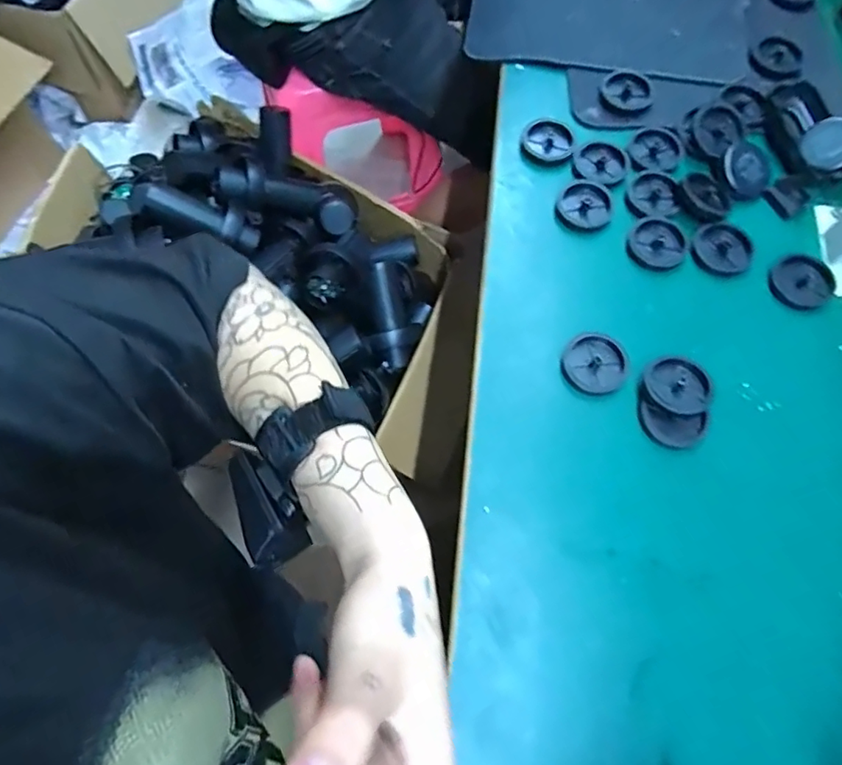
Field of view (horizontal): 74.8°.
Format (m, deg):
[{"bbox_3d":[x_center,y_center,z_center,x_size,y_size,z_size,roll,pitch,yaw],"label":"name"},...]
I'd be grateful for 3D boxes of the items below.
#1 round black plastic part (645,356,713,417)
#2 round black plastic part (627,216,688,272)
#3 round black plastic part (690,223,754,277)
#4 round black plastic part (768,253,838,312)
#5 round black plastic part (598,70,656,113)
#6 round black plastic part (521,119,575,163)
[{"bbox_3d":[0.203,0.003,0.436,0.046,0.011,0.050,-39,65,-4],"label":"round black plastic part"},{"bbox_3d":[0.214,-0.126,0.499,0.051,0.007,0.053,0,68,-1],"label":"round black plastic part"},{"bbox_3d":[0.272,-0.120,0.496,0.051,0.007,0.051,0,68,-1],"label":"round black plastic part"},{"bbox_3d":[0.335,-0.088,0.484,0.057,0.006,0.051,-25,71,-11],"label":"round black plastic part"},{"bbox_3d":[0.210,-0.299,0.567,0.051,0.010,0.051,0,68,-1],"label":"round black plastic part"},{"bbox_3d":[0.125,-0.239,0.541,0.050,0.011,0.045,21,69,7],"label":"round black plastic part"}]

